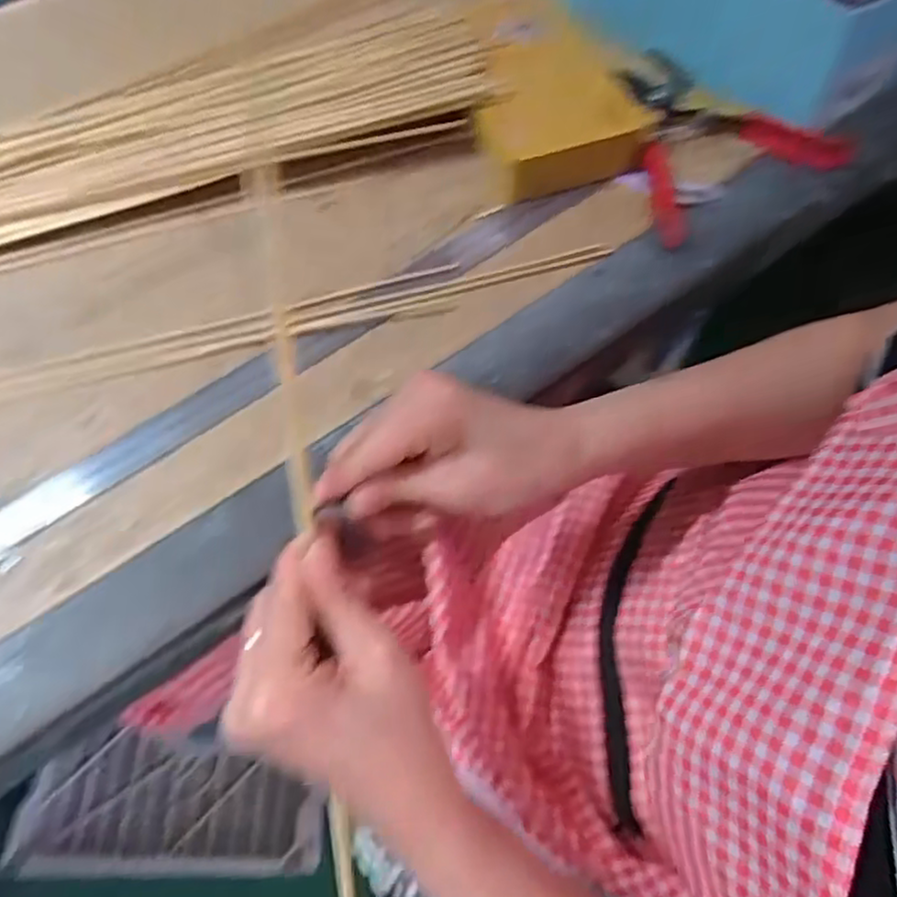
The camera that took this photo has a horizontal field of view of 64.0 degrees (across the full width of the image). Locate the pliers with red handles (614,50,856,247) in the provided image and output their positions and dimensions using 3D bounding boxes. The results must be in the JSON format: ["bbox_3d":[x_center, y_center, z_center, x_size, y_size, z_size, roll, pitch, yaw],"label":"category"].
[{"bbox_3d":[0.181,-0.239,0.535,0.160,0.013,0.165,-27,64,-12],"label":"pliers with red handles"}]

